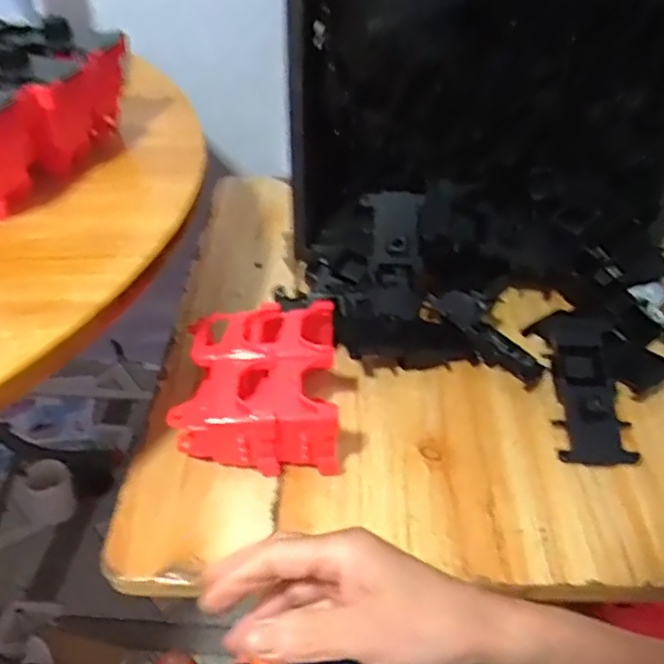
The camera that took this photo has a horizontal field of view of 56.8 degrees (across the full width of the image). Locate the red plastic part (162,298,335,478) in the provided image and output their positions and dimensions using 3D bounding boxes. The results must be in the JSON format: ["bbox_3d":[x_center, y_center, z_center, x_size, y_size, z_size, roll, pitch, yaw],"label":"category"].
[{"bbox_3d":[-0.067,0.048,0.565,0.141,0.080,0.154,1,40,-4],"label":"red plastic part"}]

